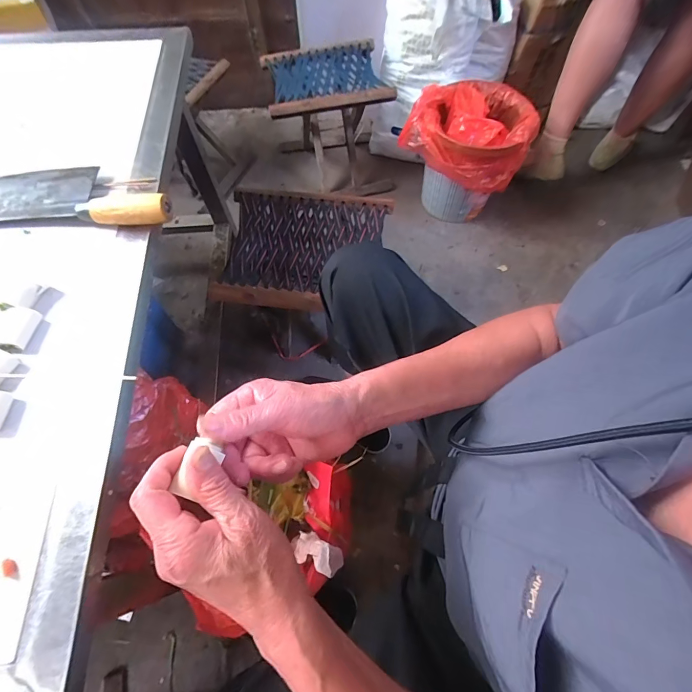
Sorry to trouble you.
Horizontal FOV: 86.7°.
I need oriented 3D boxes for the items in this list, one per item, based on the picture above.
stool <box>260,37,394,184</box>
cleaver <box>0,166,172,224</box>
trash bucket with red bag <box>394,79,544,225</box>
[{"bbox_3d":[-0.052,-0.628,1.043,0.289,0.285,0.226,-13,65,-6],"label":"stool"},{"bbox_3d":[-0.331,-0.175,0.423,0.260,0.025,0.083,-1,65,-1],"label":"cleaver"},{"bbox_3d":[0.318,-0.509,1.005,0.282,0.287,0.264,0,65,0],"label":"trash bucket with red bag"}]

